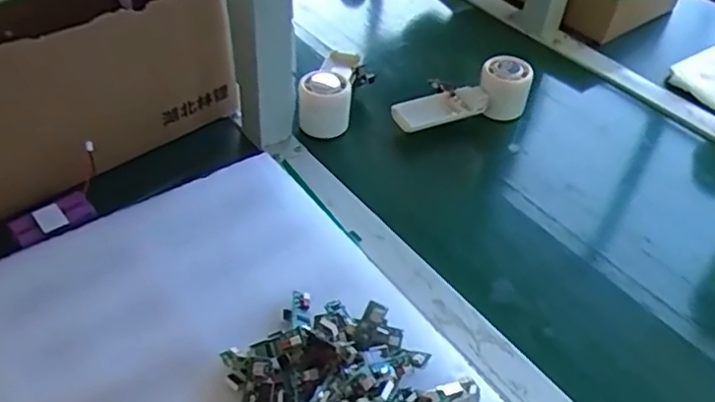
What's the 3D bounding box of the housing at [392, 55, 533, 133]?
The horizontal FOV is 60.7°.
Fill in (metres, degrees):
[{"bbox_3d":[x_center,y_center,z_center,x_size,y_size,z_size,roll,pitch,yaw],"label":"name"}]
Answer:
[{"bbox_3d":[0.116,-0.121,0.687,0.152,0.064,0.050,-13,48,-18],"label":"housing"}]

